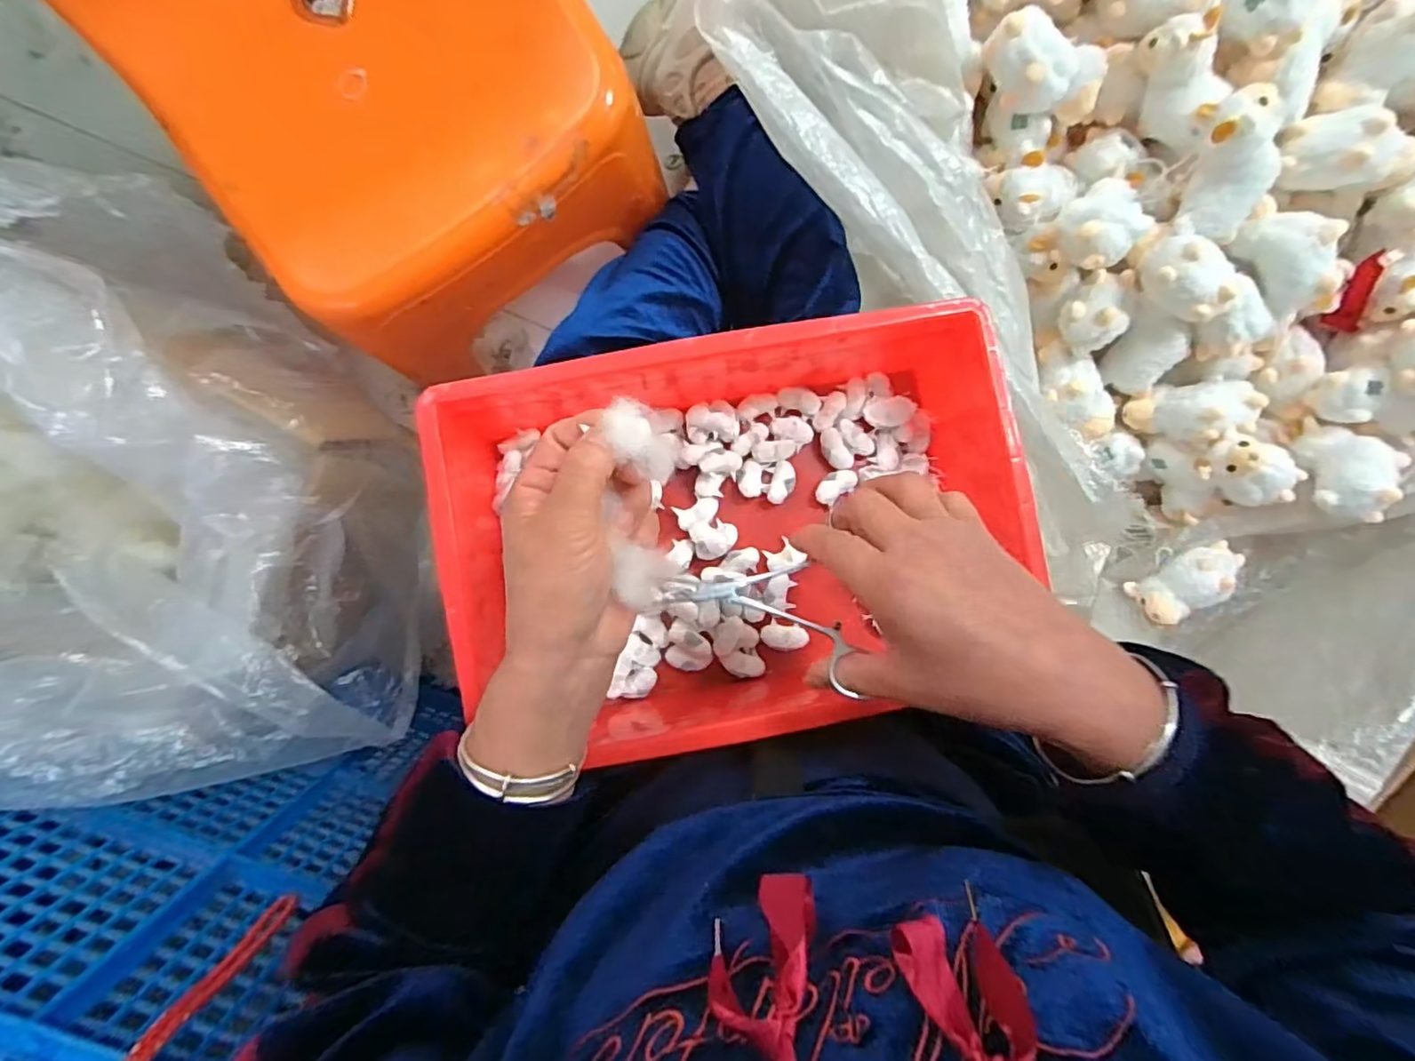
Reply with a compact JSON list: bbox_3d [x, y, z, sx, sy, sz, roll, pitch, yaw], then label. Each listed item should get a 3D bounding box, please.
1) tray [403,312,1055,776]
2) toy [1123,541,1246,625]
[{"bbox_3d":[0.022,0.004,0.426,0.361,0.114,0.254,-11,96,0],"label":"tray"},{"bbox_3d":[0.578,0.059,0.741,0.119,0.061,0.058,-44,95,3],"label":"toy"}]

